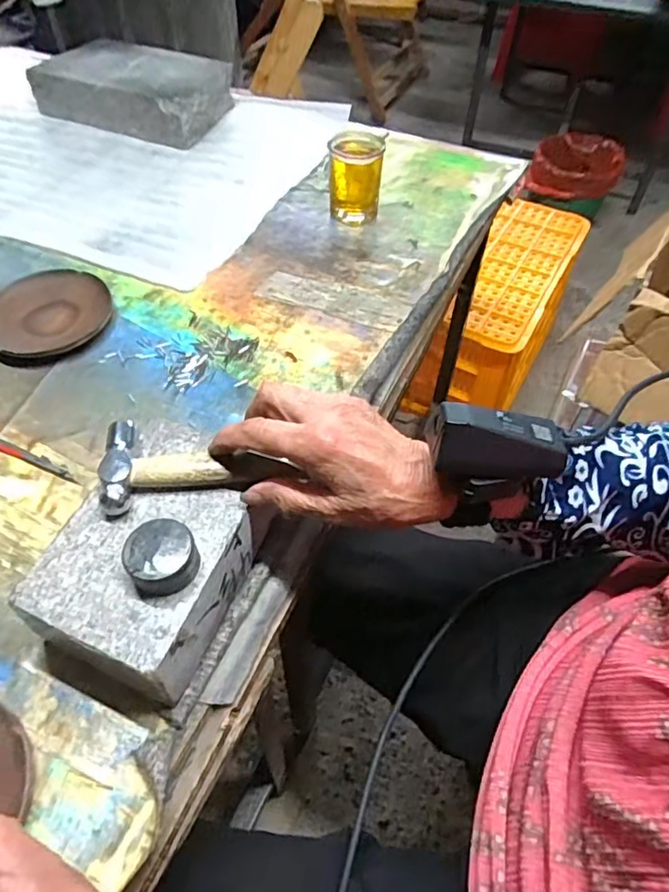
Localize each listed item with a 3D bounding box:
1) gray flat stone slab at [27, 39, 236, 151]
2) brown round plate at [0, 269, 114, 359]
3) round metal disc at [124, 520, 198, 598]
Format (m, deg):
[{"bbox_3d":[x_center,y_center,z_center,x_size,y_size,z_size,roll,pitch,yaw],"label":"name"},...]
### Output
[{"bbox_3d":[-0.272,-0.501,0.796,0.248,0.059,0.154,20,54,13],"label":"gray flat stone slab"},{"bbox_3d":[-0.268,-0.124,0.531,0.095,0.020,0.112,32,58,20],"label":"brown round plate"},{"bbox_3d":[-0.096,0.061,0.316,0.036,0.020,0.038,2,51,-2],"label":"round metal disc"}]

